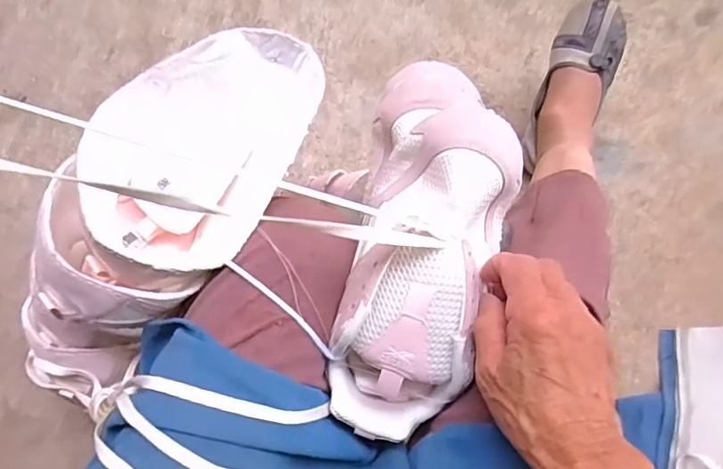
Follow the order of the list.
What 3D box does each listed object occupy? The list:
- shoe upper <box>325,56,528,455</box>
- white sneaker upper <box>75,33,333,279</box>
[{"bbox_3d":[0.044,0.008,0.368,0.100,0.074,0.260,11,86,4],"label":"shoe upper"},{"bbox_3d":[-0.119,-0.068,0.422,0.143,0.075,0.205,22,80,7],"label":"white sneaker upper"}]

